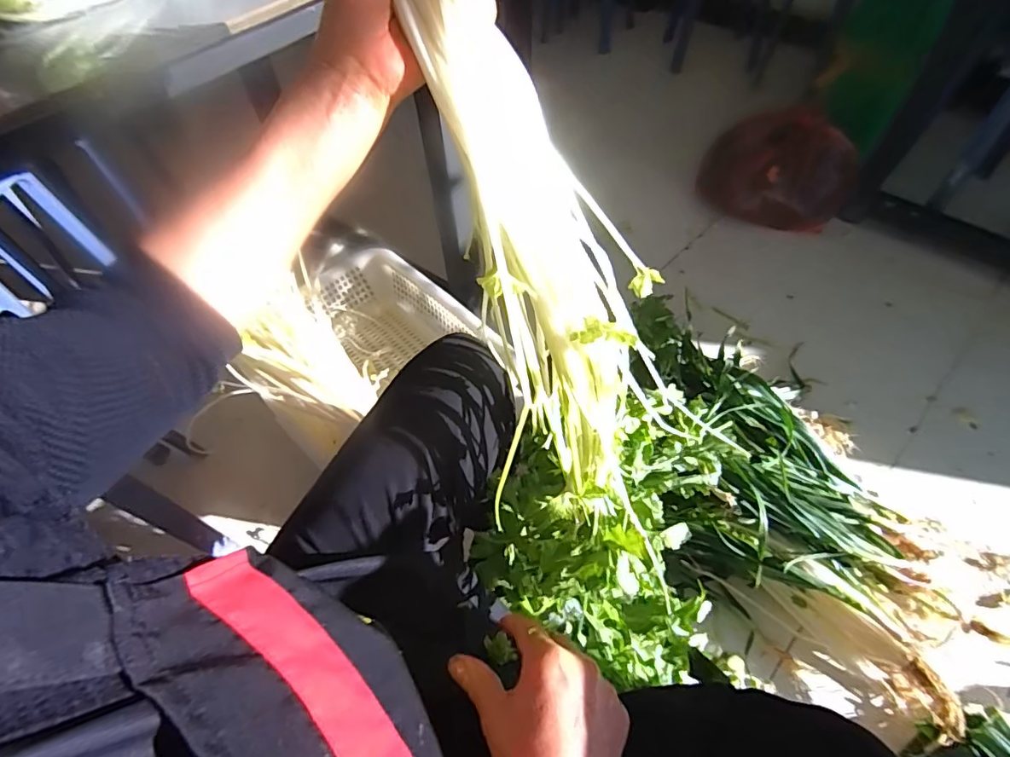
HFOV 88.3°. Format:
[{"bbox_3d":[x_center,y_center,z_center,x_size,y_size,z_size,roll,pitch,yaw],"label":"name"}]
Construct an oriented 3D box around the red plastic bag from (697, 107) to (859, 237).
[{"bbox_3d":[0.664,-0.511,1.267,0.334,0.257,0.175,24,59,19],"label":"red plastic bag"}]

